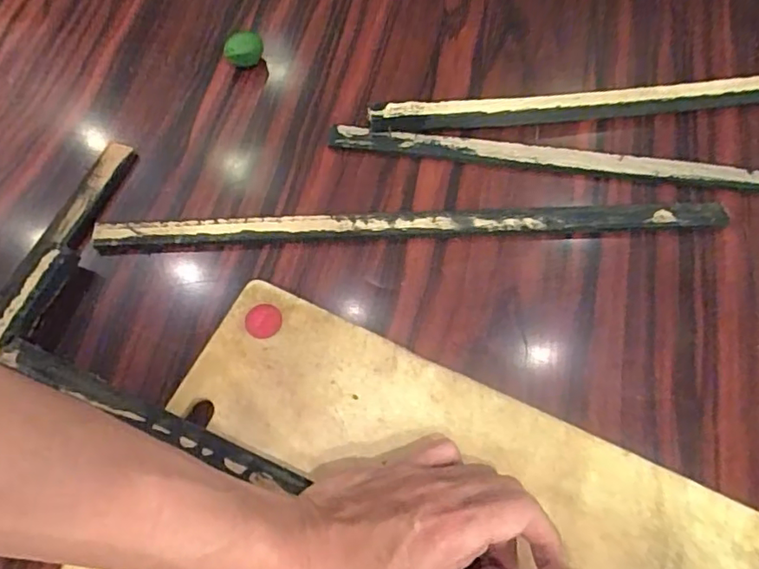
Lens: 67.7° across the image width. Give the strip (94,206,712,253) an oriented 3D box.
[{"bbox_3d":[0.024,-0.042,0.408,0.448,0.010,0.018,-2,64,0],"label":"strip"}]

